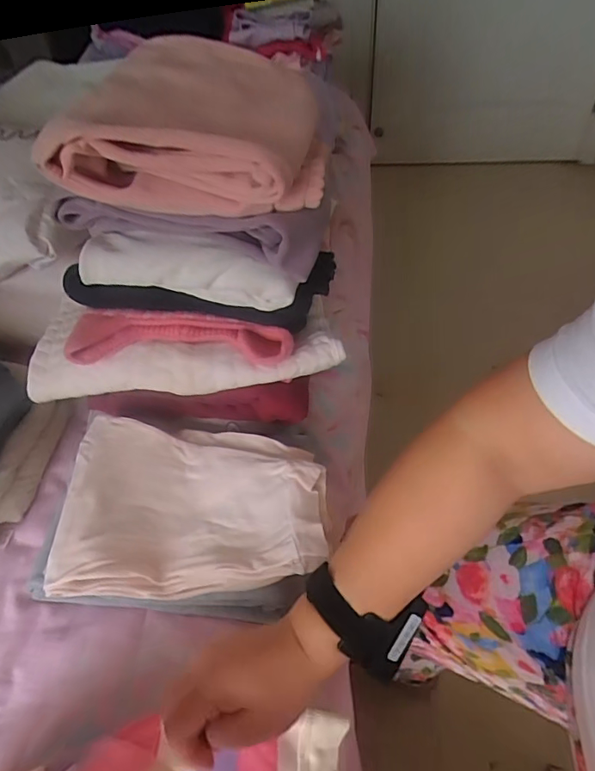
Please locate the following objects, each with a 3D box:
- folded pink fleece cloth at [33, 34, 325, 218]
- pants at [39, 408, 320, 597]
[{"bbox_3d":[-0.076,-0.206,0.396,0.193,0.082,0.185,-4,51,0],"label":"folded pink fleece cloth"},{"bbox_3d":[-0.094,0.106,0.458,0.233,0.041,0.160,-2,51,2],"label":"pants"}]

